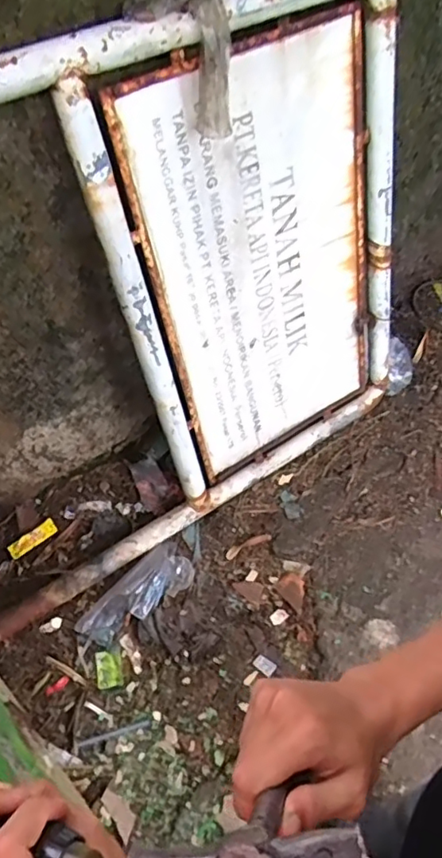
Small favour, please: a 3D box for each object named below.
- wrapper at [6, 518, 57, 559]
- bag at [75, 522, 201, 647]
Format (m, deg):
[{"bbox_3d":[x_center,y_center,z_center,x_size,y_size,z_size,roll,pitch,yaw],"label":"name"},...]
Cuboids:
[{"bbox_3d":[-0.488,0.284,1.499,0.128,0.010,0.042,-35,89,-15],"label":"wrapper"},{"bbox_3d":[-0.187,0.394,1.453,0.379,0.052,0.119,-33,59,-19],"label":"bag"}]

